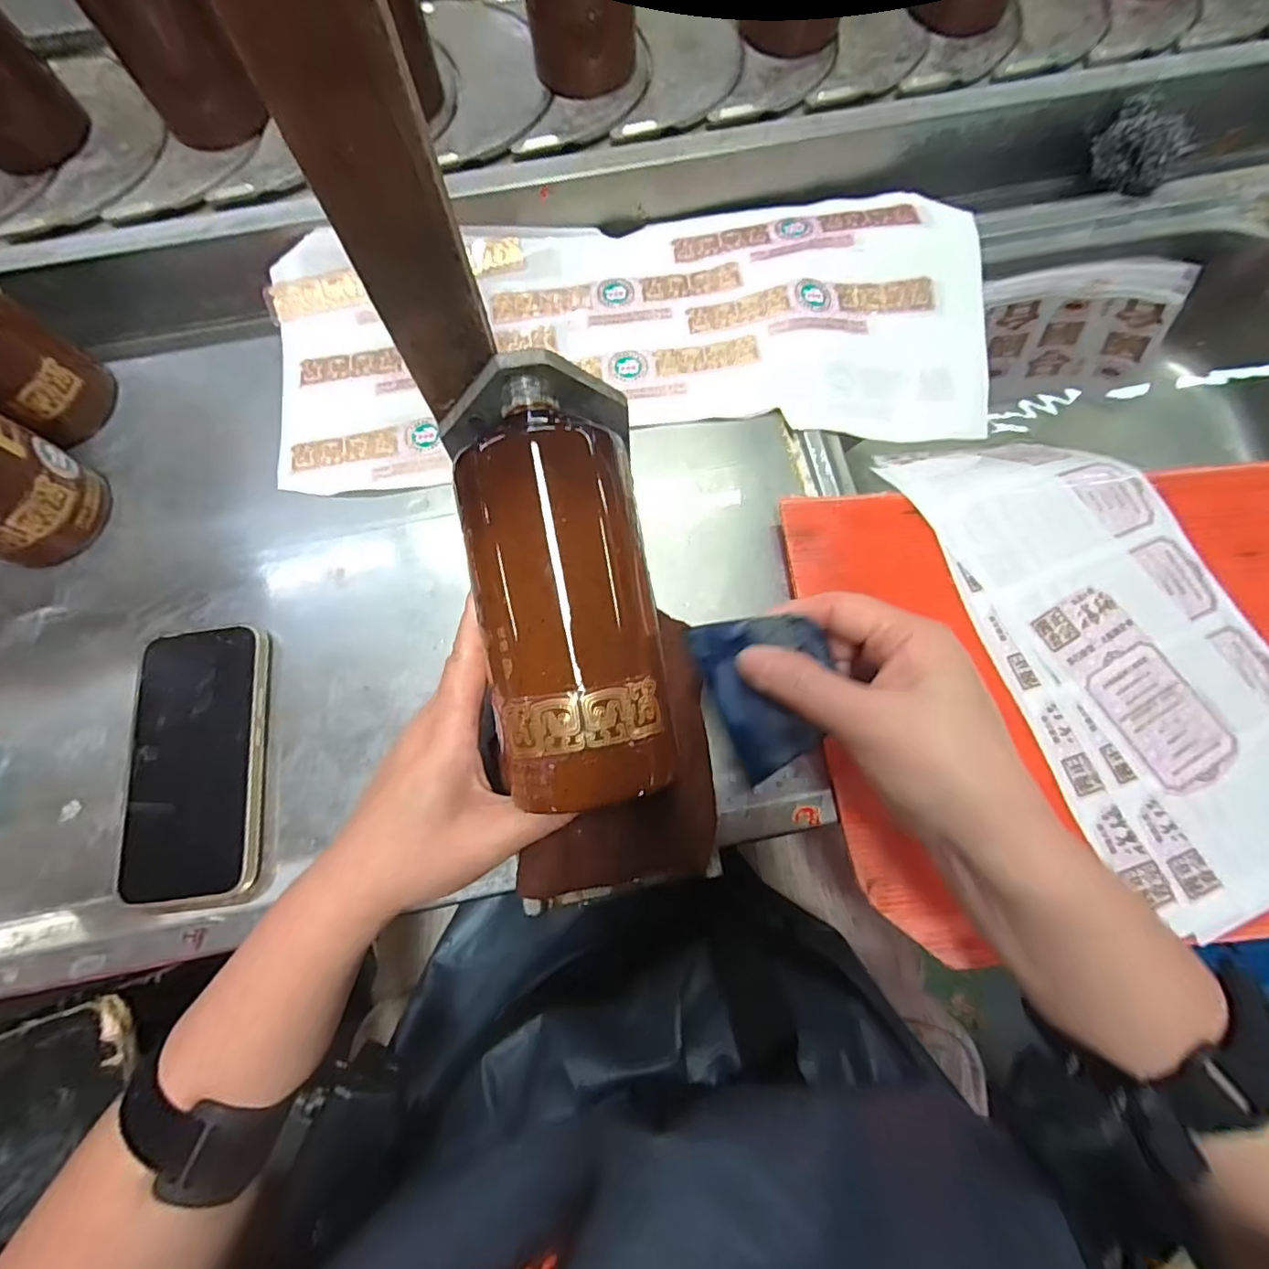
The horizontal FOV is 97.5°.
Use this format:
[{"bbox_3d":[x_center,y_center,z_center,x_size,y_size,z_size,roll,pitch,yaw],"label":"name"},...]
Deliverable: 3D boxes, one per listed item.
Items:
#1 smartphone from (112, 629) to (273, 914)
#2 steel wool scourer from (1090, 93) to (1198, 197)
[{"bbox_3d":[-0.261,0.075,0.331,0.077,0.016,0.157,-8,74,0],"label":"smartphone"},{"bbox_3d":[0.392,-0.378,0.430,0.058,0.044,0.045,43,80,13],"label":"steel wool scourer"}]

